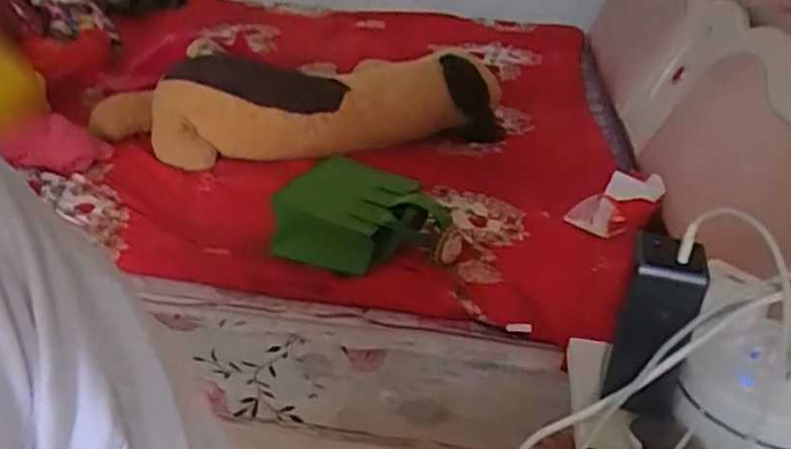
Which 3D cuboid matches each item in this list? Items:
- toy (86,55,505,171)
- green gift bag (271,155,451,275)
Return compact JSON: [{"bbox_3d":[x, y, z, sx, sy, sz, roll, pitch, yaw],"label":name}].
[{"bbox_3d":[-0.155,-0.266,1.633,0.959,0.193,0.338,-7,30,-20],"label":"toy"},{"bbox_3d":[-0.044,-0.020,1.173,0.242,0.095,0.240,13,30,16],"label":"green gift bag"}]

